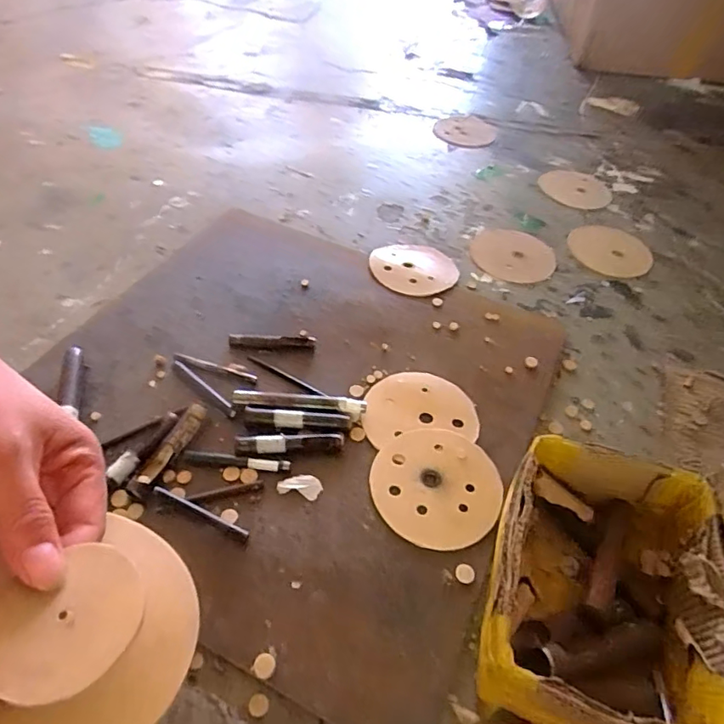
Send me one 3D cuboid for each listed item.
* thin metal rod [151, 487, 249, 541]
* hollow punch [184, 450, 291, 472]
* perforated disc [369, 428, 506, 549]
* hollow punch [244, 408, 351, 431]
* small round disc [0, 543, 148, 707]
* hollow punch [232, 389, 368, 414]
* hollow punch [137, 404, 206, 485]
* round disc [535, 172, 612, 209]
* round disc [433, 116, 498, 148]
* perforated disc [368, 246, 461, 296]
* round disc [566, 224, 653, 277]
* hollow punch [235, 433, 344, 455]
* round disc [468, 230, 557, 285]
[{"bbox_3d":[-0.127,0.117,0.412,0.086,0.008,0.009,22,50,14],"label":"thin metal rod"},{"bbox_3d":[-0.105,0.083,0.444,0.088,0.009,0.010,8,48,2],"label":"hollow punch"},{"bbox_3d":[0.062,0.101,0.442,0.103,0.006,0.105,2,48,-2],"label":"perforated disc"},{"bbox_3d":[-0.058,0.053,0.470,0.092,0.012,0.015,5,48,0],"label":"hollow punch"},{"bbox_3d":[-0.113,0.099,0.203,0.057,0.010,0.050,-29,57,-26],"label":"small round disc"},{"bbox_3d":[-0.056,0.038,0.482,0.119,0.014,0.017,5,48,0],"label":"hollow punch"},{"bbox_3d":[-0.160,0.068,0.449,0.015,0.016,0.076,25,51,17],"label":"hollow punch"},{"bbox_3d":[0.326,-0.263,0.807,0.112,0.004,0.101,-17,52,-18],"label":"round disc"},{"bbox_3d":[0.179,-0.396,0.909,0.100,0.005,0.120,26,52,17],"label":"round disc"},{"bbox_3d":[0.062,-0.114,0.649,0.106,0.007,0.101,2,48,-2],"label":"perforated disc"},{"bbox_3d":[0.329,-0.150,0.705,0.104,0.004,0.105,2,48,-2],"label":"round disc"},{"bbox_3d":[-0.062,0.071,0.454,0.090,0.014,0.015,-1,49,-5],"label":"hollow punch"},{"bbox_3d":[0.192,-0.137,0.678,0.104,0.004,0.105,2,48,-2],"label":"round disc"}]

